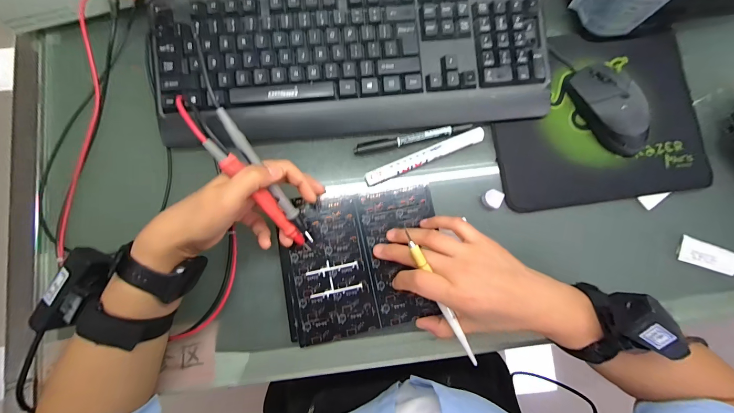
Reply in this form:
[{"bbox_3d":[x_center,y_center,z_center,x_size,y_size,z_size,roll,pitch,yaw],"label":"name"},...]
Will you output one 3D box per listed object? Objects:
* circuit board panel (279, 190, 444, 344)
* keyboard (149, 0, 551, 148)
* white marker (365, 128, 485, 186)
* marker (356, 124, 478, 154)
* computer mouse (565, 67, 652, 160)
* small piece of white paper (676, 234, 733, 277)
[{"bbox_3d":[-0.008,0.057,0.336,0.167,0.006,0.151,-9,82,-4],"label":"circuit board panel"},{"bbox_3d":[-0.014,-0.163,0.351,0.429,0.043,0.152,-6,82,-3],"label":"keyboard"},{"bbox_3d":[0.066,-0.056,0.355,0.143,0.015,0.016,-22,83,-5],"label":"white marker"},{"bbox_3d":[0.053,-0.078,0.362,0.137,0.012,0.011,-11,83,-4],"label":"marker"},{"bbox_3d":[0.284,-0.114,0.356,0.056,0.038,0.116,-29,84,-6],"label":"computer mouse"},{"bbox_3d":[0.393,0.057,0.358,0.060,0.011,0.031,21,82,1],"label":"small piece of white paper"}]

